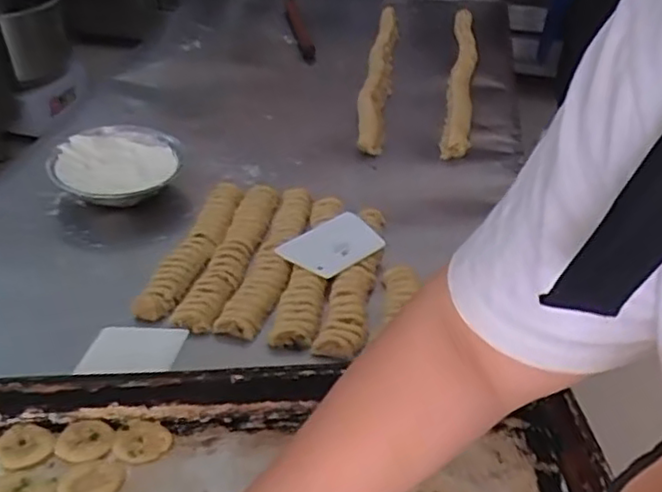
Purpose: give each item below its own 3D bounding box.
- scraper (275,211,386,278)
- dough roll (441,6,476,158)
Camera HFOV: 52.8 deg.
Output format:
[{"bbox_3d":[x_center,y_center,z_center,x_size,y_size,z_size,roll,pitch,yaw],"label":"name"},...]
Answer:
[{"bbox_3d":[0.006,-0.006,0.884,0.130,0.010,0.093,-30,47,-33],"label":"scraper"},{"bbox_3d":[0.255,-0.337,1.290,0.052,0.047,0.574,6,46,9],"label":"dough roll"}]

